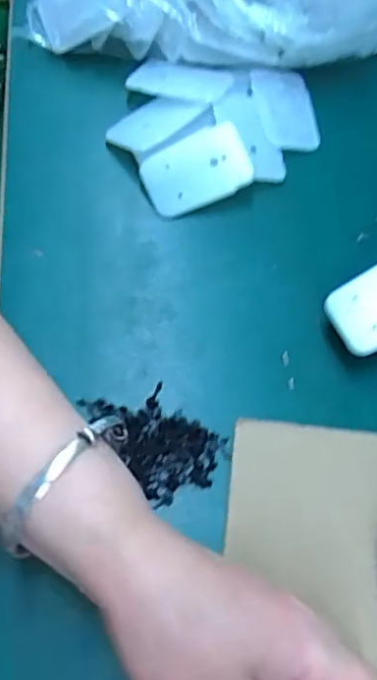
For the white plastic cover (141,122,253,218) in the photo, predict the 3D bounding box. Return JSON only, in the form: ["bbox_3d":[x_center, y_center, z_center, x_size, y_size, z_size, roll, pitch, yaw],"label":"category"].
[{"bbox_3d":[0.005,-0.111,0.399,0.069,0.004,0.045,-24,92,4],"label":"white plastic cover"}]

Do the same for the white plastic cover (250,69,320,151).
[{"bbox_3d":[0.071,-0.165,0.434,0.045,0.006,0.067,-3,70,-18],"label":"white plastic cover"}]

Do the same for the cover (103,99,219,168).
[{"bbox_3d":[-0.020,-0.148,0.414,0.065,0.010,0.046,-32,59,-7],"label":"cover"}]

